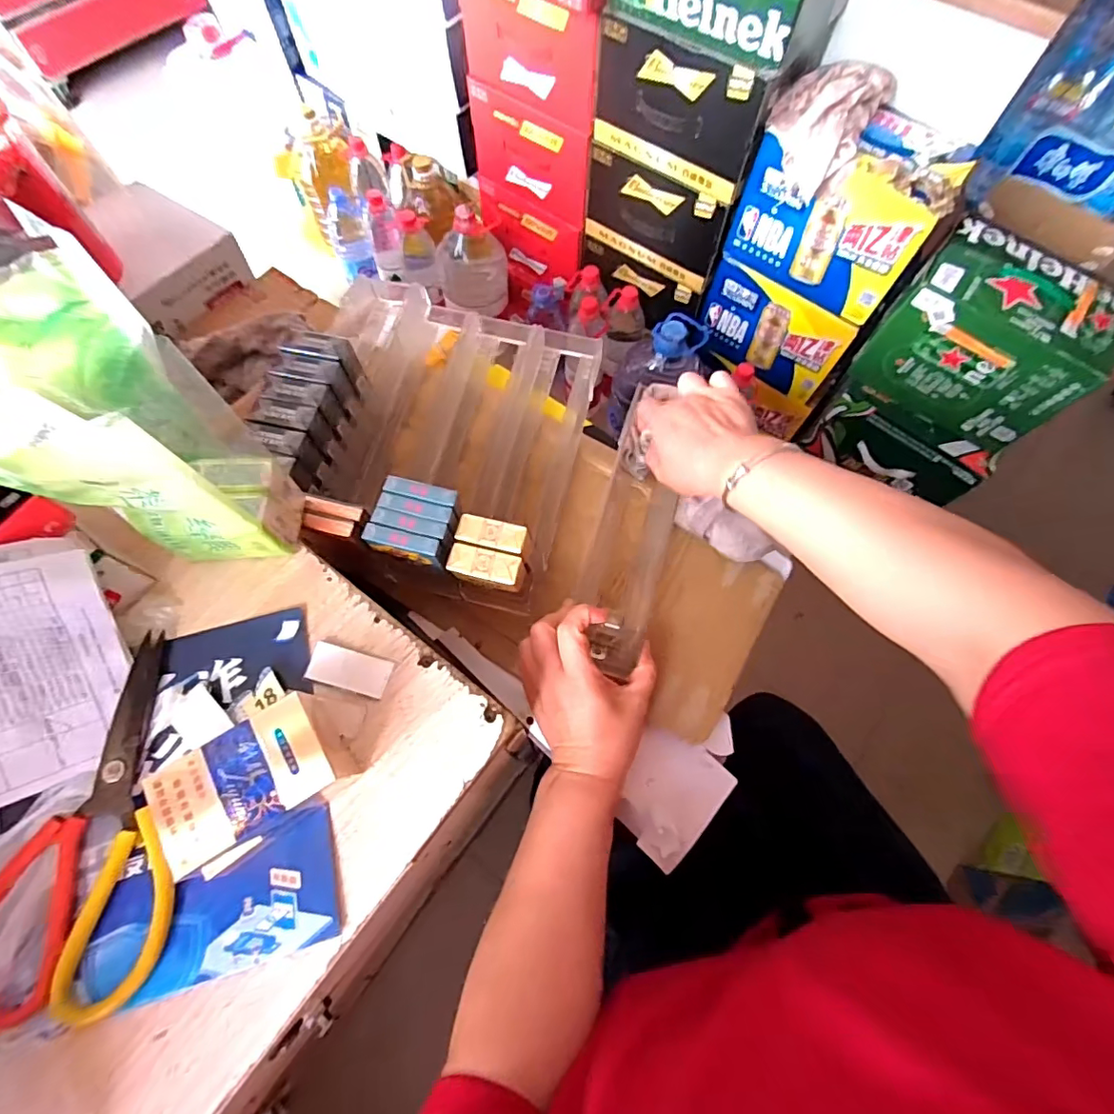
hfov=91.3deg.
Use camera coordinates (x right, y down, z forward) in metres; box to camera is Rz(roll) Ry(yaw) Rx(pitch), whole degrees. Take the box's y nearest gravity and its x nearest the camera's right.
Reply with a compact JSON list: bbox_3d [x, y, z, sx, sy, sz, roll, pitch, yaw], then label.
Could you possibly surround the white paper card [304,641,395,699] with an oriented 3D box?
[{"bbox_3d":[-0.135,0.074,0.355,0.053,0.004,0.025,14,67,4],"label":"white paper card"}]

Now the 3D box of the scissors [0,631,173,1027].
[{"bbox_3d":[-0.271,0.149,0.311,0.095,0.012,0.193,-12,68,-7],"label":"scissors"}]

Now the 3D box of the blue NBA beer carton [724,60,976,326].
[{"bbox_3d":[0.450,-0.570,0.850,0.277,0.230,0.195,32,70,11],"label":"blue NBA beer carton"}]

